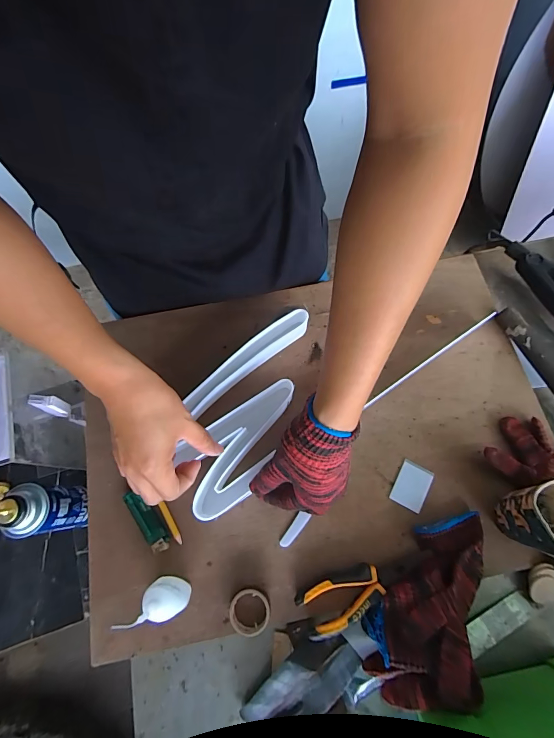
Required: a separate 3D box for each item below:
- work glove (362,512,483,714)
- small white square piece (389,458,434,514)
[{"bbox_3d":[0.162,0.247,0.374,0.103,0.050,0.205,19,71,8],"label":"work glove"},{"bbox_3d":[0.168,0.146,0.444,0.039,0.005,0.054,28,73,11],"label":"small white square piece"}]

